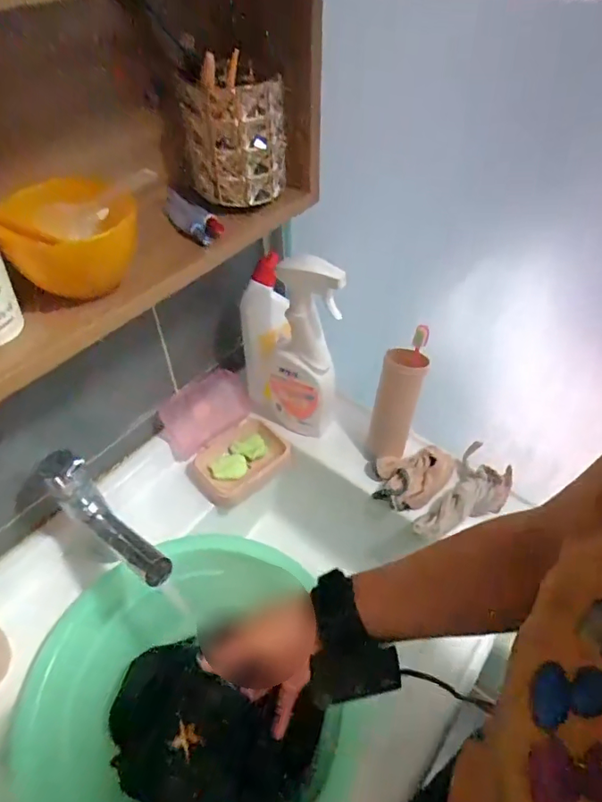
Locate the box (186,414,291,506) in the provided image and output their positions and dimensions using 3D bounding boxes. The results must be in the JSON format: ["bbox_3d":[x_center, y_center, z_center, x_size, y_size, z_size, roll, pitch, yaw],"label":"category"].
[{"bbox_3d":[-0.090,0.081,0.713,0.133,0.031,0.093,-34,56,-26],"label":"box"}]

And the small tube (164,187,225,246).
[{"bbox_3d":[-0.106,-0.181,0.490,0.075,0.019,0.033,35,57,27],"label":"small tube"}]

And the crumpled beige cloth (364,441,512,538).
[{"bbox_3d":[0.189,0.102,0.674,0.174,0.038,0.131,-19,51,-16],"label":"crumpled beige cloth"}]

